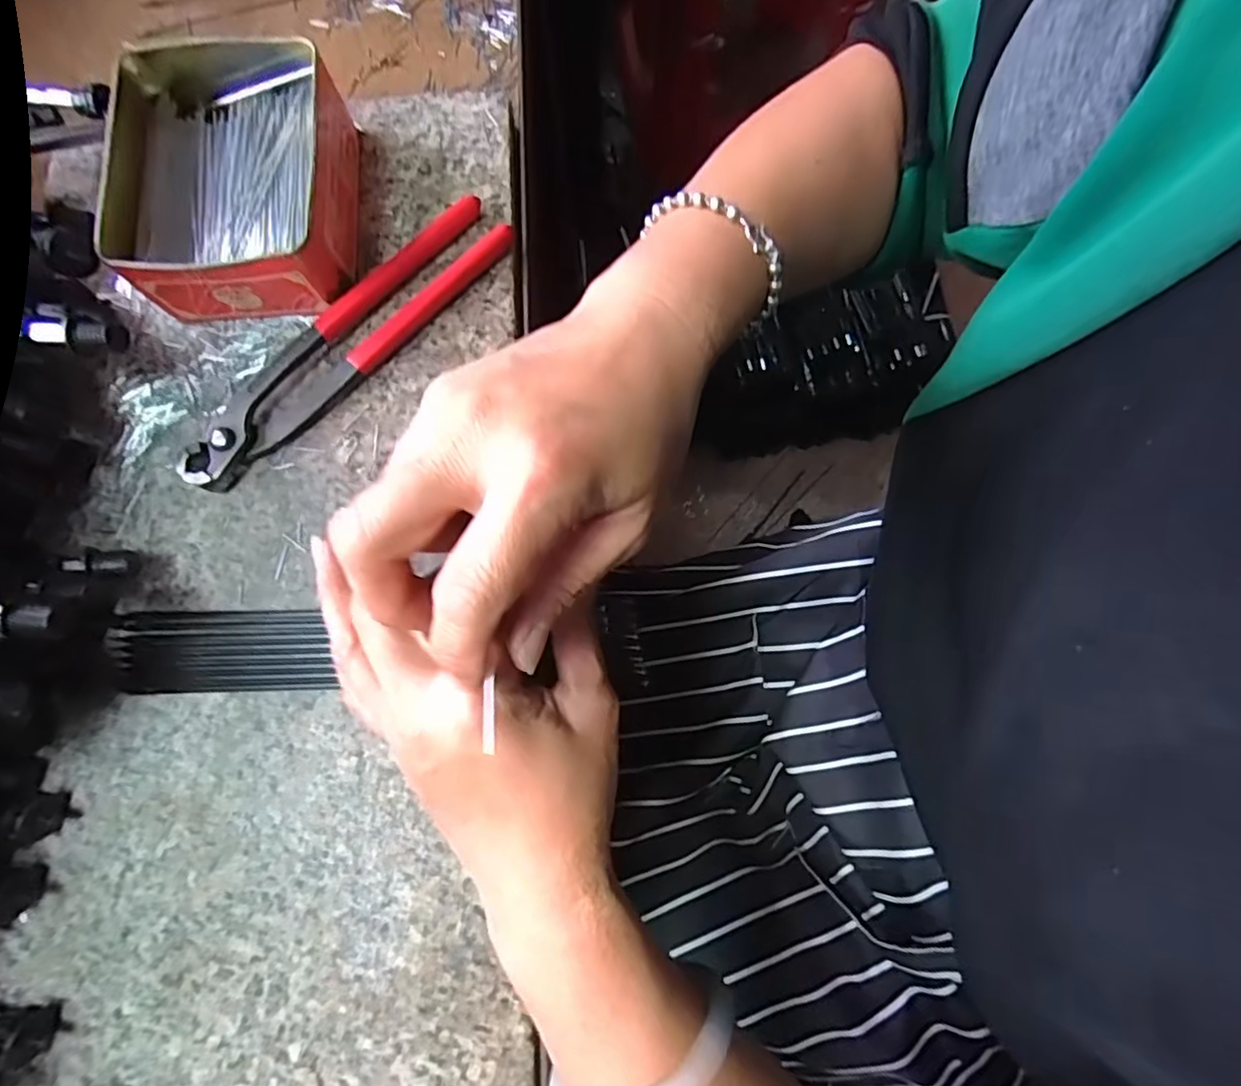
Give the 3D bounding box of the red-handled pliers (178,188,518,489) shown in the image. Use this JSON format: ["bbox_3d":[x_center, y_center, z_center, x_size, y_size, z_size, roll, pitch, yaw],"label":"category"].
[{"bbox_3d":[-0.136,-0.099,0.310,0.034,0.017,0.194,43,81,9],"label":"red-handled pliers"}]

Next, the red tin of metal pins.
[{"bbox_3d":[-0.190,-0.173,0.304,0.107,0.056,0.120,-6,77,-1],"label":"red tin of metal pins"}]

